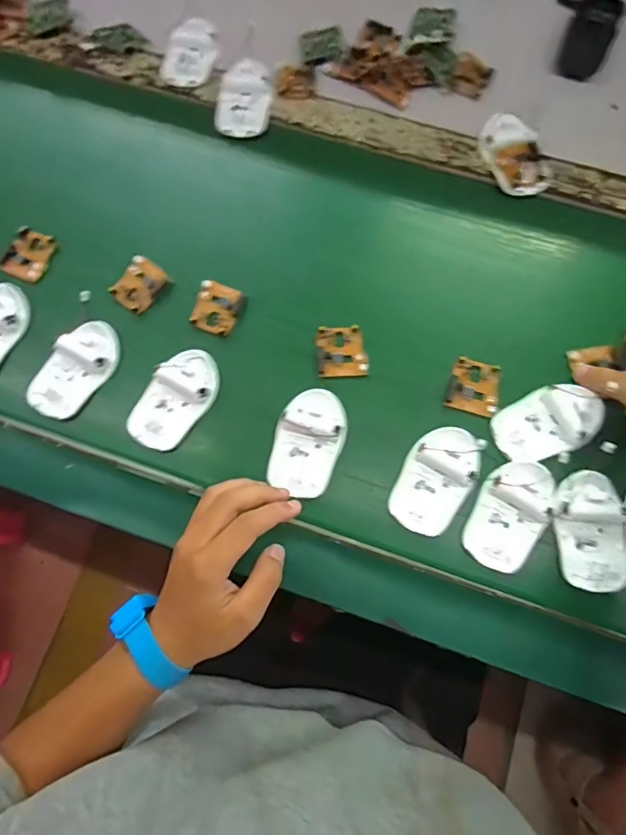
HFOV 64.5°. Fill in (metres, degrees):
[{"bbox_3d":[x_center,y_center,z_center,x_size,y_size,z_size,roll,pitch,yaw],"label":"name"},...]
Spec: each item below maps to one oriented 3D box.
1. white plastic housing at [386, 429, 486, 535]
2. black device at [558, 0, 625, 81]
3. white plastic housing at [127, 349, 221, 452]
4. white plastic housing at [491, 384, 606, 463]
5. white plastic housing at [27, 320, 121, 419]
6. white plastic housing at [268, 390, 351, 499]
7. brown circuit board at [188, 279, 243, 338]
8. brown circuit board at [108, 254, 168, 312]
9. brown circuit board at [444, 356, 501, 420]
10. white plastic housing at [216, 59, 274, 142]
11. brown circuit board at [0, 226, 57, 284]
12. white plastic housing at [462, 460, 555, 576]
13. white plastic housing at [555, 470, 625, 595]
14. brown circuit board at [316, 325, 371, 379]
[{"bbox_3d":[0.110,0.054,0.437,0.059,0.019,0.097,25,77,8],"label":"white plastic housing"},{"bbox_3d":[0.315,-0.435,0.565,0.050,0.030,0.092,18,77,6],"label":"black device"},{"bbox_3d":[-0.129,-0.018,0.459,0.058,0.018,0.097,32,78,9],"label":"white plastic housing"},{"bbox_3d":[0.212,0.004,0.442,0.097,0.018,0.058,-25,76,-5],"label":"white plastic housing"},{"bbox_3d":[-0.227,-0.046,0.473,0.055,0.016,0.099,36,79,10],"label":"white plastic housing"},{"bbox_3d":[-0.004,0.019,0.443,0.060,0.032,0.096,21,77,7],"label":"white plastic housing"},{"bbox_3d":[-0.095,-0.109,0.489,0.047,0.010,0.051,21,77,7],"label":"brown circuit board"},{"bbox_3d":[-0.175,-0.134,0.499,0.043,0.009,0.055,31,78,9],"label":"brown circuit board"},{"bbox_3d":[0.150,-0.028,0.461,0.046,0.008,0.051,17,77,6],"label":"brown circuit board"},{"bbox_3d":[-0.075,-0.351,0.546,0.056,0.017,0.086,8,76,4],"label":"white plastic housing"},{"bbox_3d":[-0.292,-0.167,0.510,0.043,0.010,0.053,26,78,8],"label":"brown circuit board"},{"bbox_3d":[0.171,0.082,0.424,0.058,0.015,0.096,26,78,8],"label":"white plastic housing"},{"bbox_3d":[0.239,0.096,0.418,0.060,0.014,0.097,1,75,2],"label":"white plastic housing"},{"bbox_3d":[0.028,-0.064,0.475,0.047,0.013,0.052,-4,75,0],"label":"brown circuit board"}]

